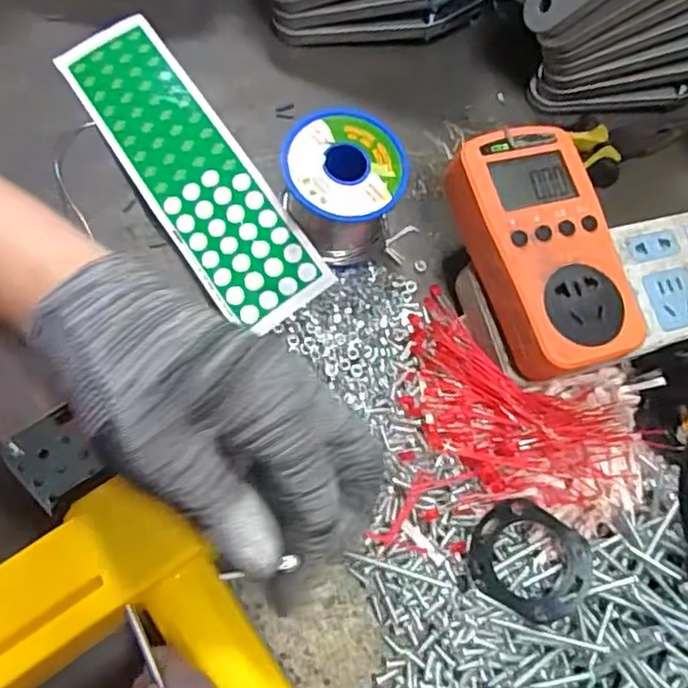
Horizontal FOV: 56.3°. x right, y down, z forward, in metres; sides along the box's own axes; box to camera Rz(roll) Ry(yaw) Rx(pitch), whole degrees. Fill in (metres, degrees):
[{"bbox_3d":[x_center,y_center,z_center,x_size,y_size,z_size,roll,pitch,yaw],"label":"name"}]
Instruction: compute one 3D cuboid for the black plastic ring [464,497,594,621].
[{"bbox_3d":[0.092,0.109,0.321,0.056,0.014,0.049,33,70,3],"label":"black plastic ring"}]

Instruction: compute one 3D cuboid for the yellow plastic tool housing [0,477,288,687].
[{"bbox_3d":[-0.085,0.136,0.261,0.100,0.039,0.140,-34,77,-11],"label":"yellow plastic tool housing"}]

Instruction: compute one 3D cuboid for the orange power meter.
[{"bbox_3d":[0.103,-0.049,0.329,0.070,0.029,0.127,-16,75,-14],"label":"orange power meter"}]

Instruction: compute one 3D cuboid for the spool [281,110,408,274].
[{"bbox_3d":[-0.001,-0.083,0.358,0.061,0.061,0.065,3,71,-8],"label":"spool"}]

